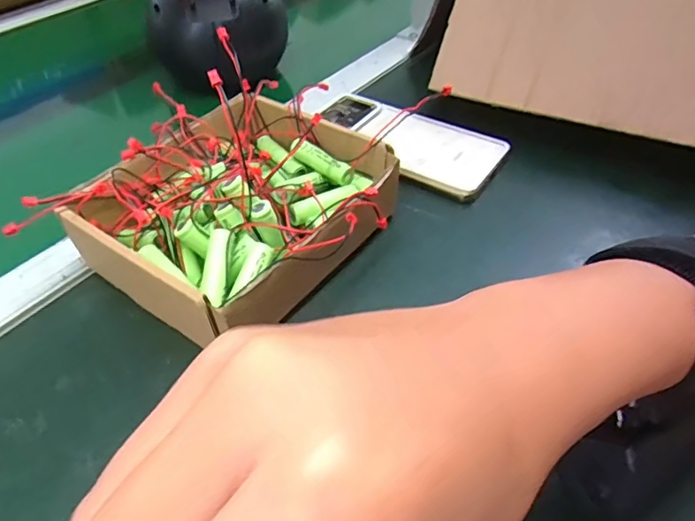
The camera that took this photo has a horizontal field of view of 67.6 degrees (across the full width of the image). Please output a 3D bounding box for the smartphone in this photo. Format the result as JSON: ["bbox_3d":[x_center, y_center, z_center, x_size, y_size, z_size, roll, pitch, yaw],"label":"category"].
[{"bbox_3d":[0.047,-0.101,0.422,0.156,0.013,0.072,29,53,26],"label":"smartphone"}]

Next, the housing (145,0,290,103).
[{"bbox_3d":[-0.127,-0.220,0.498,0.114,0.083,0.105,0,46,0],"label":"housing"}]

